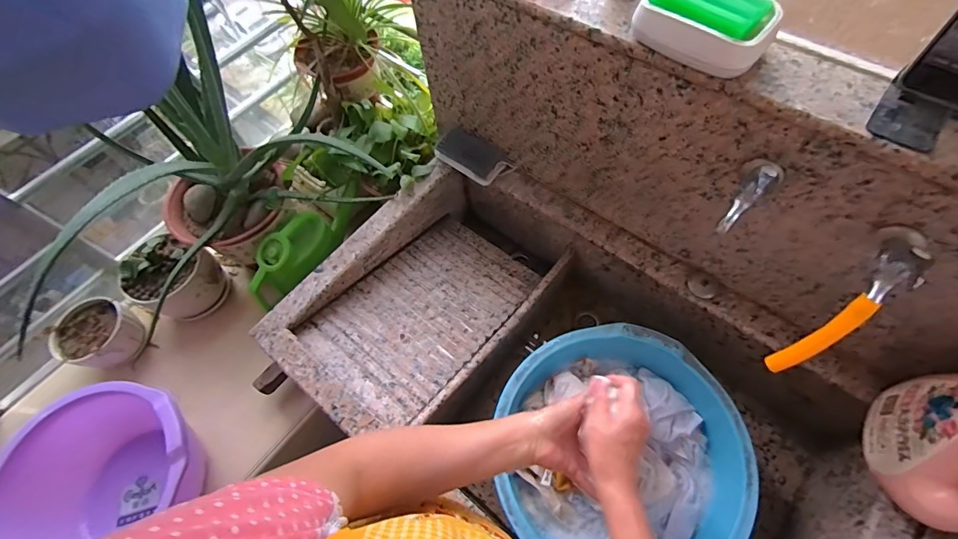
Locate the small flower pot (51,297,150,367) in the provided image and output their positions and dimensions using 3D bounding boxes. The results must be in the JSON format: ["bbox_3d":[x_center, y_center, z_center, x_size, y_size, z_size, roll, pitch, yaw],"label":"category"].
[{"bbox_3d":[-0.809,0.139,0.920,0.138,0.112,0.151,28,67,18],"label":"small flower pot"}]

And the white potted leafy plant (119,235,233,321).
[{"bbox_3d":[-0.661,0.024,0.952,0.131,0.158,0.165,27,67,17],"label":"white potted leafy plant"}]

